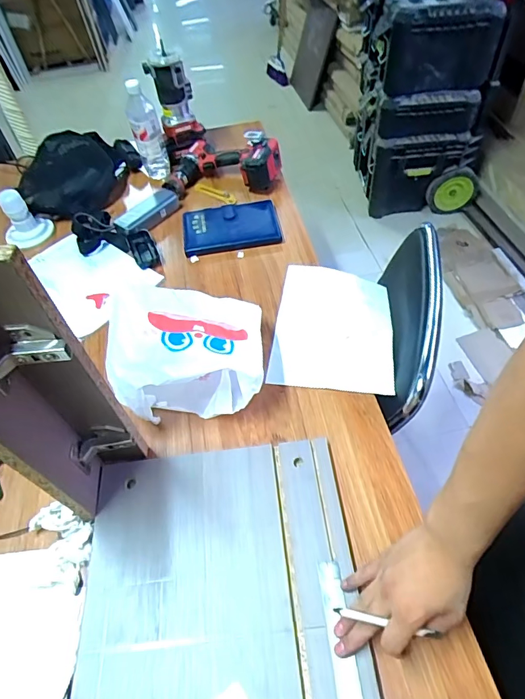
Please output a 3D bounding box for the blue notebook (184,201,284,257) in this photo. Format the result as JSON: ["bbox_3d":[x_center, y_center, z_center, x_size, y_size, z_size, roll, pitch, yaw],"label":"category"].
[{"bbox_3d":[-0.072,-0.277,0.961,0.211,0.021,0.142,-10,53,-2],"label":"blue notebook"}]

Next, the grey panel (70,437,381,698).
[{"bbox_3d":[-0.051,0.314,0.506,0.326,0.015,0.410,-7,53,1],"label":"grey panel"}]

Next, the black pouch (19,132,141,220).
[{"bbox_3d":[-0.467,-0.457,1.082,0.302,0.096,0.274,-26,54,-14],"label":"black pouch"}]

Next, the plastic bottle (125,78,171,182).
[{"bbox_3d":[-0.280,-0.531,1.040,0.067,0.233,0.072,-18,52,-8],"label":"plastic bottle"}]

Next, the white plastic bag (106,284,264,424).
[{"bbox_3d":[-0.112,-0.009,0.684,0.220,0.138,0.211,-5,53,2],"label":"white plastic bag"}]

